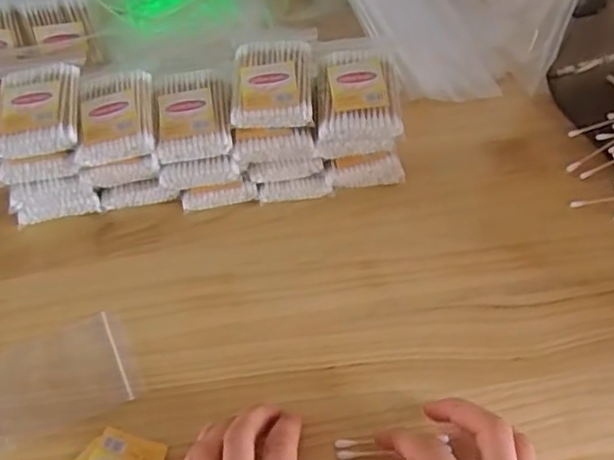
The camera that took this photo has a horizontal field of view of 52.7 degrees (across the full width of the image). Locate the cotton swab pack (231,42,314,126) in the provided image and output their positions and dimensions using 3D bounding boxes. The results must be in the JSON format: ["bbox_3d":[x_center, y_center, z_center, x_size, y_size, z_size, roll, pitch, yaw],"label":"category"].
[{"bbox_3d":[-0.025,-0.108,0.453,0.056,0.014,0.071,2,56,-3],"label":"cotton swab pack"}]

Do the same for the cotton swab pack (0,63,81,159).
[{"bbox_3d":[-0.193,-0.089,0.443,0.055,0.017,0.076,-5,57,-8],"label":"cotton swab pack"}]

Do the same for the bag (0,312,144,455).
[{"bbox_3d":[-0.165,0.097,0.406,0.103,0.004,0.065,-20,62,-15],"label":"bag"}]

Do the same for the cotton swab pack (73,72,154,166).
[{"bbox_3d":[-0.138,-0.084,0.450,0.053,0.017,0.074,-4,57,-7],"label":"cotton swab pack"}]

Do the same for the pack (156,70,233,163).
[{"bbox_3d":[-0.084,-0.085,0.455,0.050,0.016,0.072,-7,57,-9],"label":"pack"}]

